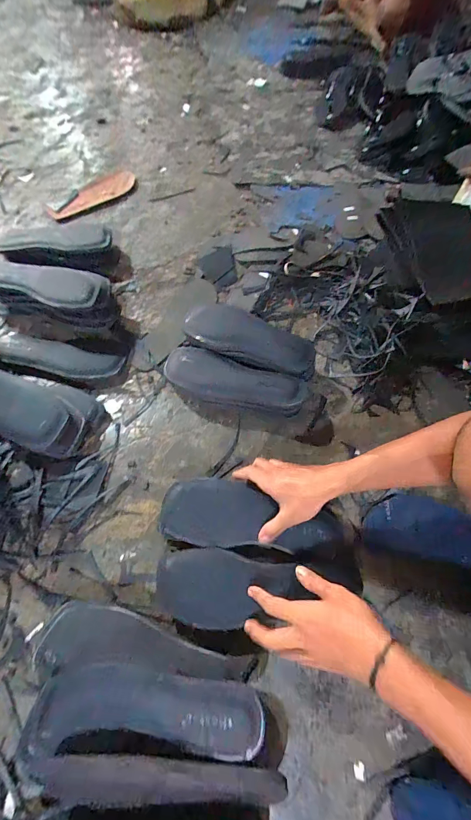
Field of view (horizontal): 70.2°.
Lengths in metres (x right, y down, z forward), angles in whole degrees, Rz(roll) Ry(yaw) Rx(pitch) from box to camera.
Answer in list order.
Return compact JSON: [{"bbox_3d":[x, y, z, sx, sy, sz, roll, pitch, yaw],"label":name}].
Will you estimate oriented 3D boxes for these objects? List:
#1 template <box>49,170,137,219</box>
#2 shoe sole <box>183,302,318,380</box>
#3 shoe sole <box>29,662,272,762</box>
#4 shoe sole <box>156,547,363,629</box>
[{"bbox_3d":[-0.372,-0.573,0.884,0.109,0.013,0.252,38,66,21],"label":"template"},{"bbox_3d":[0.020,-0.135,0.607,0.246,0.030,0.091,21,65,10],"label":"shoe sole"},{"bbox_3d":[-0.094,0.321,0.360,0.241,0.023,0.072,2,63,1],"label":"shoe sole"},{"bbox_3d":[0.031,0.238,0.457,0.274,0.026,0.091,-2,63,1],"label":"shoe sole"}]

